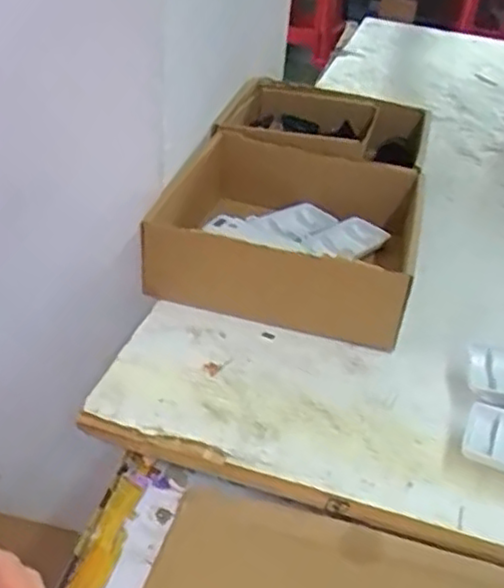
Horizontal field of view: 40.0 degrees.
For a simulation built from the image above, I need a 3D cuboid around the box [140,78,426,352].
[{"bbox_3d":[0.050,-0.099,0.661,0.211,0.084,0.354,11,36,9],"label":"box"}]

